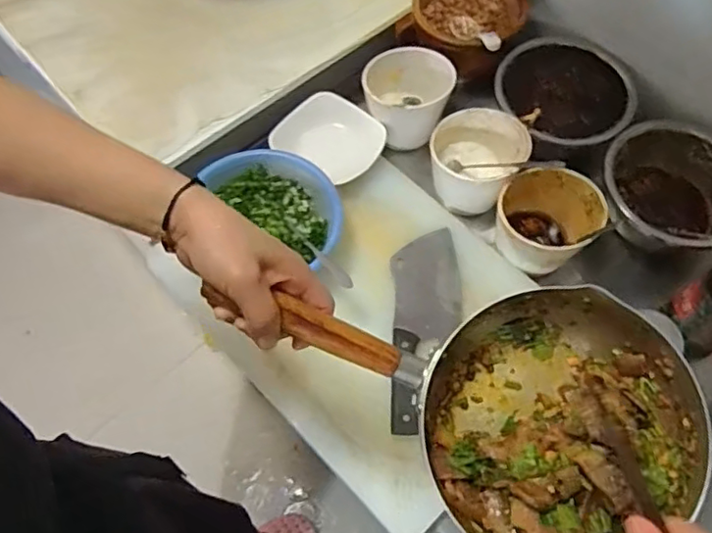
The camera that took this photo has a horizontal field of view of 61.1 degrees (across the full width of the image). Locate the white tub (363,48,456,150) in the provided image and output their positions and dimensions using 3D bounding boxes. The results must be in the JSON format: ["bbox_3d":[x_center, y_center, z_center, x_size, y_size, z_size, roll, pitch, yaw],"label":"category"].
[{"bbox_3d":[0.067,-0.221,0.798,0.110,0.090,0.103,0,63,0],"label":"white tub"}]

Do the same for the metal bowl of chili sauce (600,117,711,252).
[{"bbox_3d":[0.384,-0.087,0.730,0.151,0.096,0.163,0,63,0],"label":"metal bowl of chili sauce"}]

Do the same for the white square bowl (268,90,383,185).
[{"bbox_3d":[-0.034,-0.165,0.779,0.127,0.037,0.109,30,67,14],"label":"white square bowl"}]

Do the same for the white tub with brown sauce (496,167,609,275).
[{"bbox_3d":[0.219,-0.044,0.716,0.109,0.106,0.114,0,63,0],"label":"white tub with brown sauce"}]

